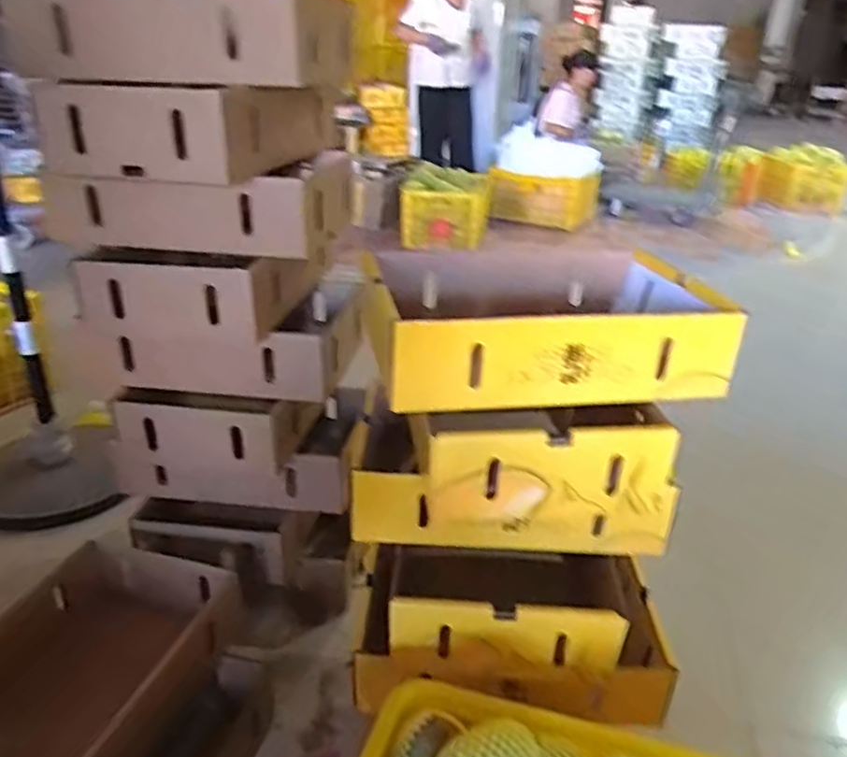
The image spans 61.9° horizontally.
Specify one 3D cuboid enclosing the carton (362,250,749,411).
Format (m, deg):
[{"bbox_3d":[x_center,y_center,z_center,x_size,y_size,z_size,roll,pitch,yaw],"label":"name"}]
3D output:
[{"bbox_3d":[0.156,-0.086,0.955,0.440,0.106,0.310,-3,26,-9],"label":"carton"}]

